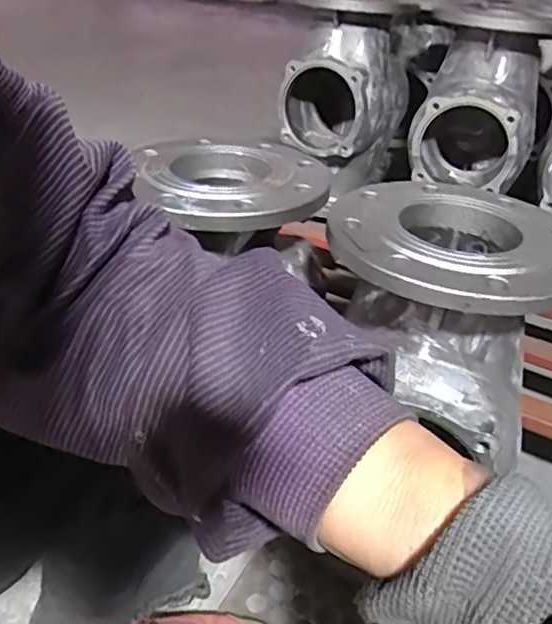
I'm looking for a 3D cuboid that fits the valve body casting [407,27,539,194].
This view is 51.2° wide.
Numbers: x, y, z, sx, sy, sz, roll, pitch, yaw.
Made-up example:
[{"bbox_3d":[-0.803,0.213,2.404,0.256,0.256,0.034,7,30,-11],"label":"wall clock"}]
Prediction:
[{"bbox_3d":[0.351,-0.356,0.999,0.187,0.235,0.236,15,35,17],"label":"valve body casting"}]

